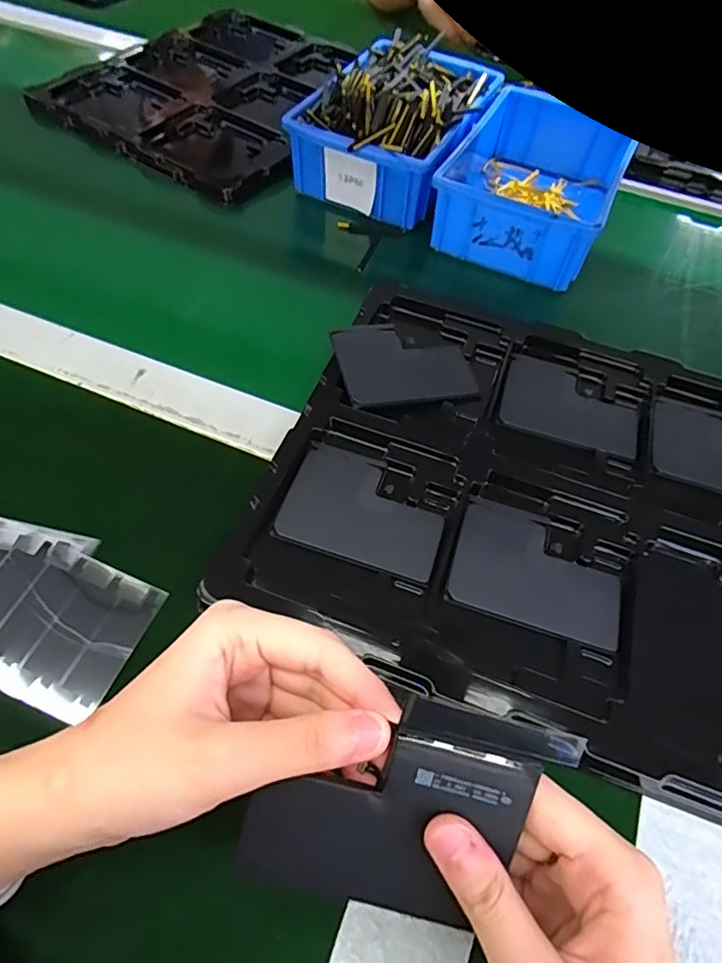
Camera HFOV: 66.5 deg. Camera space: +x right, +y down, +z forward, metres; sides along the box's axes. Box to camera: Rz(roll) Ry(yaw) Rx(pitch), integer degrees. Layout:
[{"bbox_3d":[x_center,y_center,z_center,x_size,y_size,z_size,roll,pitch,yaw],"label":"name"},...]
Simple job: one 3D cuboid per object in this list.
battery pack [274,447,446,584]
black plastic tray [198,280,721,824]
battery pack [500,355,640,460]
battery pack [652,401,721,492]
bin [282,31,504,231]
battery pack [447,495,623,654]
[{"bbox_3d":[0.003,0.016,0.317,0.089,0.004,0.065,17,60,7],"label":"battery pack"},{"bbox_3d":[0.115,0.003,0.325,0.316,0.024,0.278,20,60,8],"label":"black plastic tray"},{"bbox_3d":[0.142,-0.053,0.373,0.089,0.004,0.067,17,60,6],"label":"battery pack"},{"bbox_3d":[0.235,-0.019,0.358,0.089,0.007,0.066,19,60,8],"label":"battery pack"},{"bbox_3d":[0.041,-0.335,0.526,0.145,0.079,0.205,26,59,12],"label":"bin"},{"bbox_3d":[0.097,0.048,0.300,0.089,0.004,0.066,18,60,7],"label":"battery pack"}]

